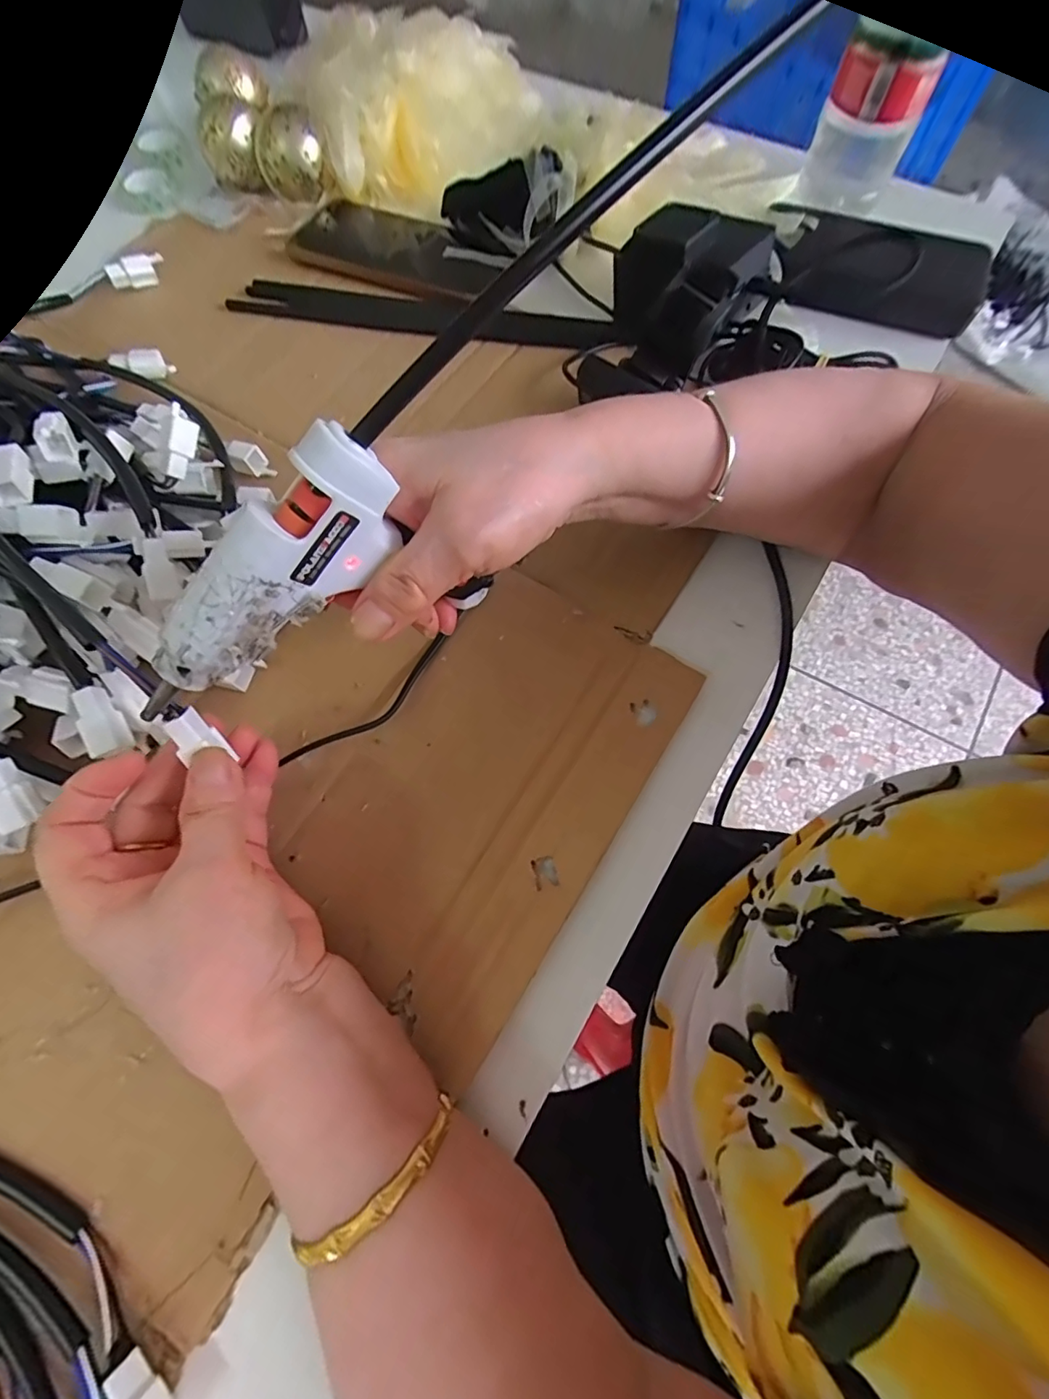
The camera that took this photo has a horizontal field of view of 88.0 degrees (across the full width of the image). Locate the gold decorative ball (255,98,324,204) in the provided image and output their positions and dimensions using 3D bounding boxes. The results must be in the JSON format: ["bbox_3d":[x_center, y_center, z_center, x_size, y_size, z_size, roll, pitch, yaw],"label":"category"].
[{"bbox_3d":[-0.185,-0.424,0.424,0.045,0.047,0.049,0,68,0],"label":"gold decorative ball"}]

